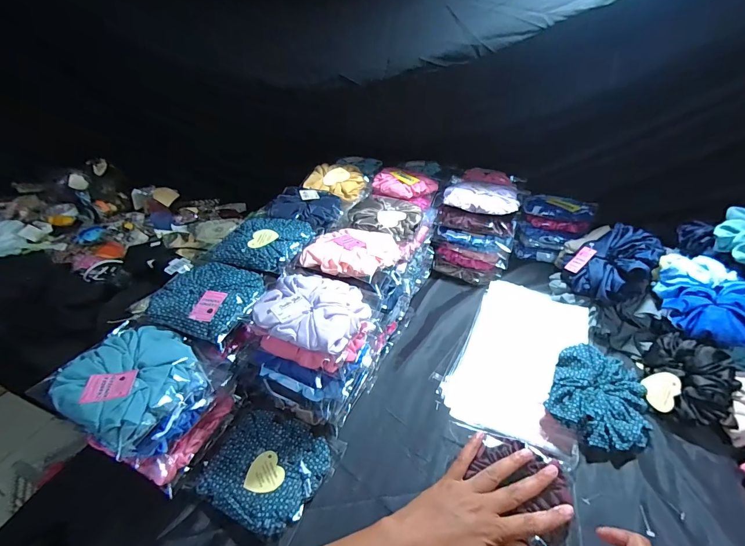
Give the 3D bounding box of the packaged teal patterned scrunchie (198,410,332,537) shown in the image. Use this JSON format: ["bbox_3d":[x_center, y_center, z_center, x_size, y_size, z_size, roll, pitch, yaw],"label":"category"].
[{"bbox_3d":[-0.123,0.227,0.420,0.131,0.023,0.114,16,43,22],"label":"packaged teal patterned scrunchie"}]

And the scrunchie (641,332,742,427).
[{"bbox_3d":[0.398,0.126,0.443,0.080,0.056,0.088,20,44,26],"label":"scrunchie"}]

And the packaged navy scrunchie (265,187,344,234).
[{"bbox_3d":[-0.119,-0.113,0.628,0.130,0.028,0.113,13,41,19],"label":"packaged navy scrunchie"}]

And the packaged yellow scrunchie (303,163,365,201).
[{"bbox_3d":[-0.074,-0.183,0.715,0.114,0.032,0.113,-3,39,0],"label":"packaged yellow scrunchie"}]

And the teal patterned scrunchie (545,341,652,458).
[{"bbox_3d":[0.292,0.158,0.460,0.112,0.053,0.129,19,44,25],"label":"teal patterned scrunchie"}]

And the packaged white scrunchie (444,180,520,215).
[{"bbox_3d":[0.191,-0.132,0.631,0.123,0.023,0.086,13,41,19],"label":"packaged white scrunchie"}]

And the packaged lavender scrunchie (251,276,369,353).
[{"bbox_3d":[-0.072,0.042,0.429,0.123,0.023,0.107,12,41,18],"label":"packaged lavender scrunchie"}]

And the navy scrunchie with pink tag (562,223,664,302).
[{"bbox_3d":[0.362,-0.013,0.549,0.045,0.130,0.116,31,51,-27],"label":"navy scrunchie with pink tag"}]

